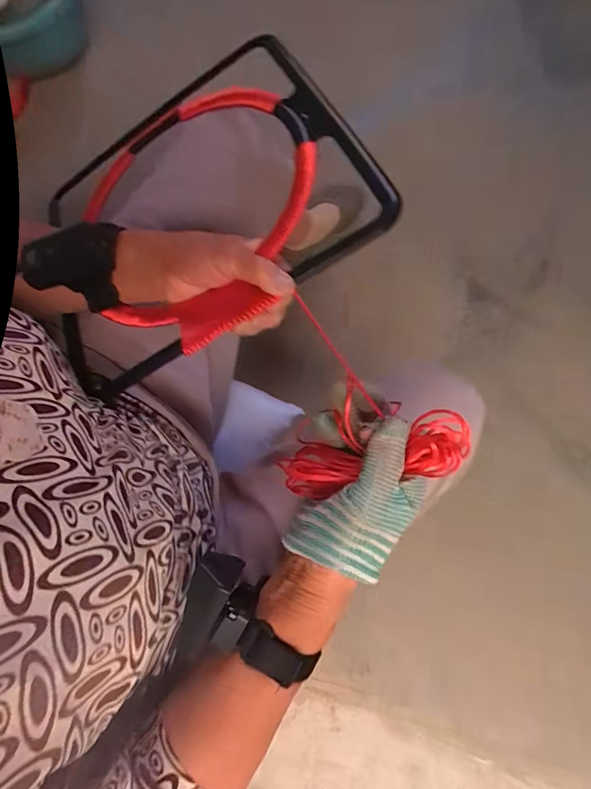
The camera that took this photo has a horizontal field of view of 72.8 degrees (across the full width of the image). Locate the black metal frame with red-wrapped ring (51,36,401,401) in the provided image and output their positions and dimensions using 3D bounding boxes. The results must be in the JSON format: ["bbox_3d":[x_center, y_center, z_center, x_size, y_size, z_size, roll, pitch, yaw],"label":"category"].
[{"bbox_3d":[-0.104,-0.191,0.406,0.319,0.027,0.333,-28,63,10],"label":"black metal frame with red-wrapped ring"}]

